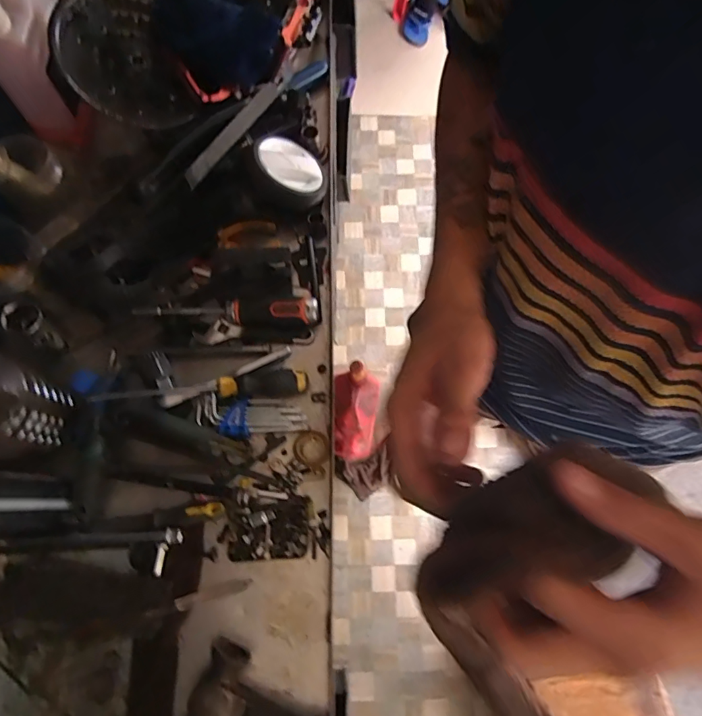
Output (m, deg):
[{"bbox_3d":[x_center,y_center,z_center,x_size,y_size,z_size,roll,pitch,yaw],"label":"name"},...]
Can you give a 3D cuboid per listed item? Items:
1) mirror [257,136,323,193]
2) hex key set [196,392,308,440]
[{"bbox_3d":[-0.079,-0.258,0.604,0.089,0.013,0.071,18,64,-25],"label":"mirror"},{"bbox_3d":[-0.118,0.071,0.536,0.125,0.022,0.050,4,72,-1],"label":"hex key set"}]

